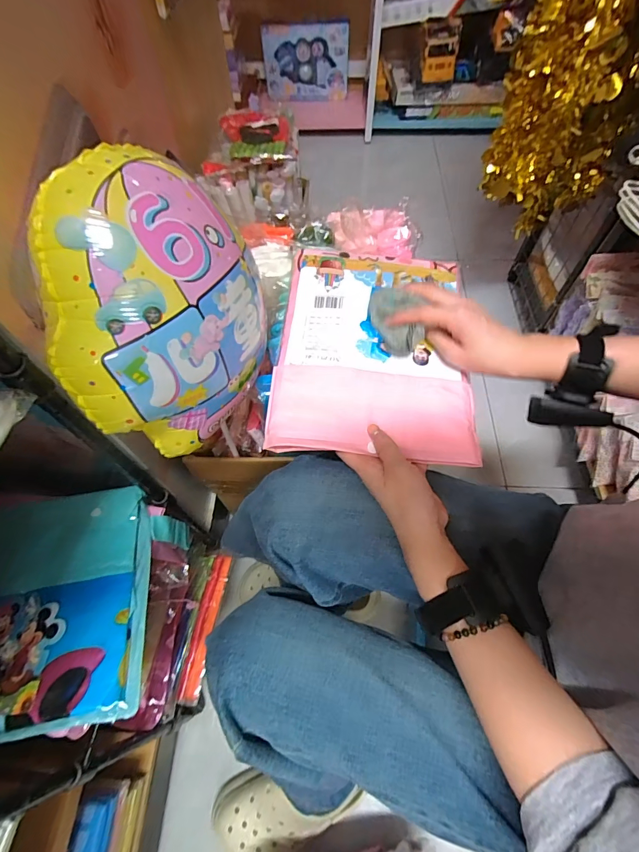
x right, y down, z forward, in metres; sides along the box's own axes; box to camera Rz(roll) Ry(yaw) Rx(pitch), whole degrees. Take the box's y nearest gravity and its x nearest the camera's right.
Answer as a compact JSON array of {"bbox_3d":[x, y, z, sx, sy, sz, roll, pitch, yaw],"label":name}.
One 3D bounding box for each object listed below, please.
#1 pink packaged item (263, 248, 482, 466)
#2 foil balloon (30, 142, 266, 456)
[{"bbox_3d":[0.061,-0.092,0.427,0.204,0.029,0.268,4,61,4],"label":"pink packaged item"},{"bbox_3d":[-0.130,-0.092,0.320,0.202,0.206,0.095,-54,32,-8],"label":"foil balloon"}]

